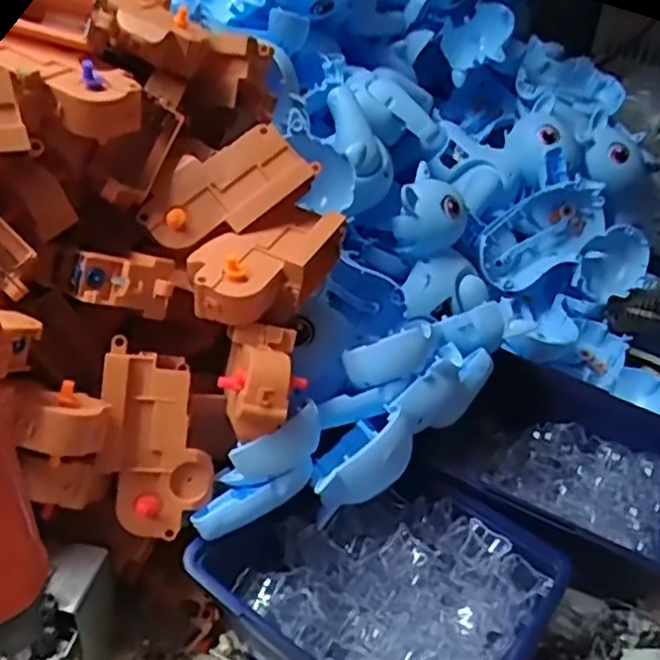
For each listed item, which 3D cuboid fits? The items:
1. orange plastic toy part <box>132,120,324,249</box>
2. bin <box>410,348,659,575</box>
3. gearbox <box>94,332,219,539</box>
[{"bbox_3d":[-0.058,-0.078,0.395,0.096,0.028,0.046,-29,86,-11],"label":"orange plastic toy part"},{"bbox_3d":[0.157,0.089,0.453,0.166,0.059,0.146,21,37,23],"label":"bin"},{"bbox_3d":[-0.093,0.056,0.360,0.051,0.099,0.028,-11,4,-21],"label":"gearbox"}]

